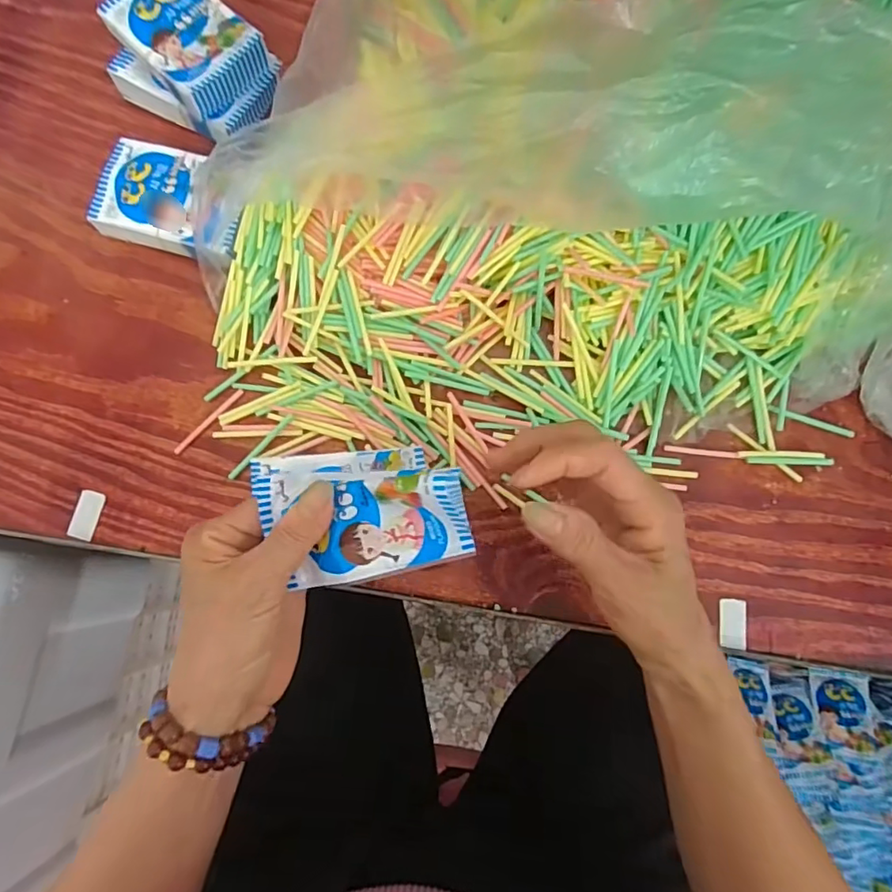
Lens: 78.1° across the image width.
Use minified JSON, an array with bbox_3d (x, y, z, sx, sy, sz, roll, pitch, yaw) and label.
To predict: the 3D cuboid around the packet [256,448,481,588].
[{"bbox_3d":[-0.040,0.035,0.260,0.101,0.013,0.065,-5,104,16],"label":"packet"}]

